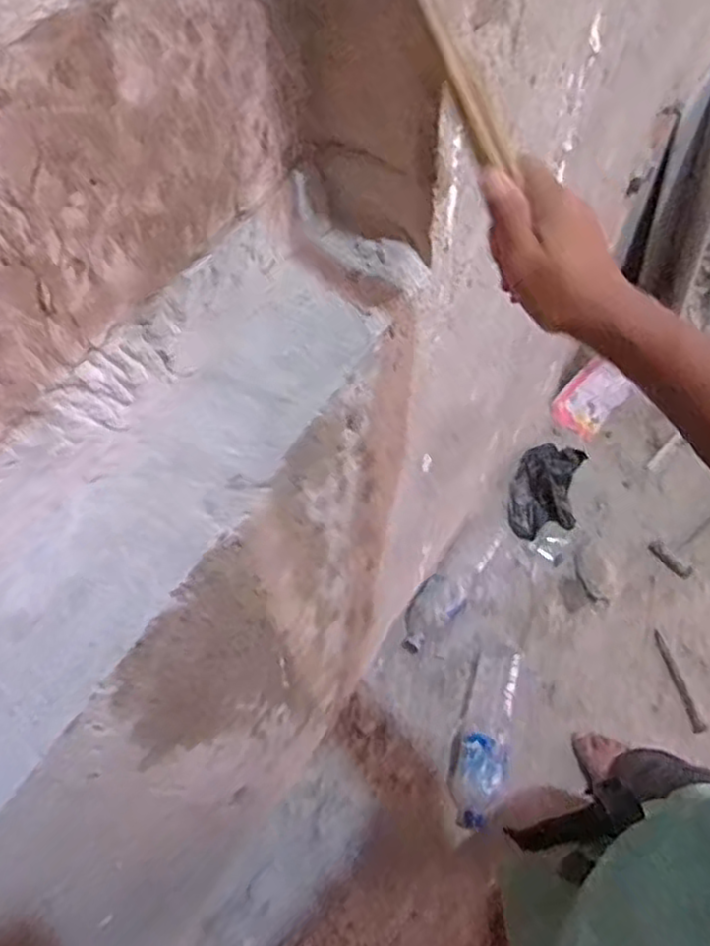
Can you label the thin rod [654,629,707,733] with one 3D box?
[{"bbox_3d":[0.623,0.400,1.390,0.024,0.012,0.195,-14,62,-6],"label":"thin rod"}]

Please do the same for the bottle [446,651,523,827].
[{"bbox_3d":[0.237,0.463,1.287,0.096,0.071,0.312,14,63,9],"label":"bottle"}]

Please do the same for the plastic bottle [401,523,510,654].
[{"bbox_3d":[0.207,0.224,1.435,0.324,0.065,0.083,-40,67,-18],"label":"plastic bottle"}]

